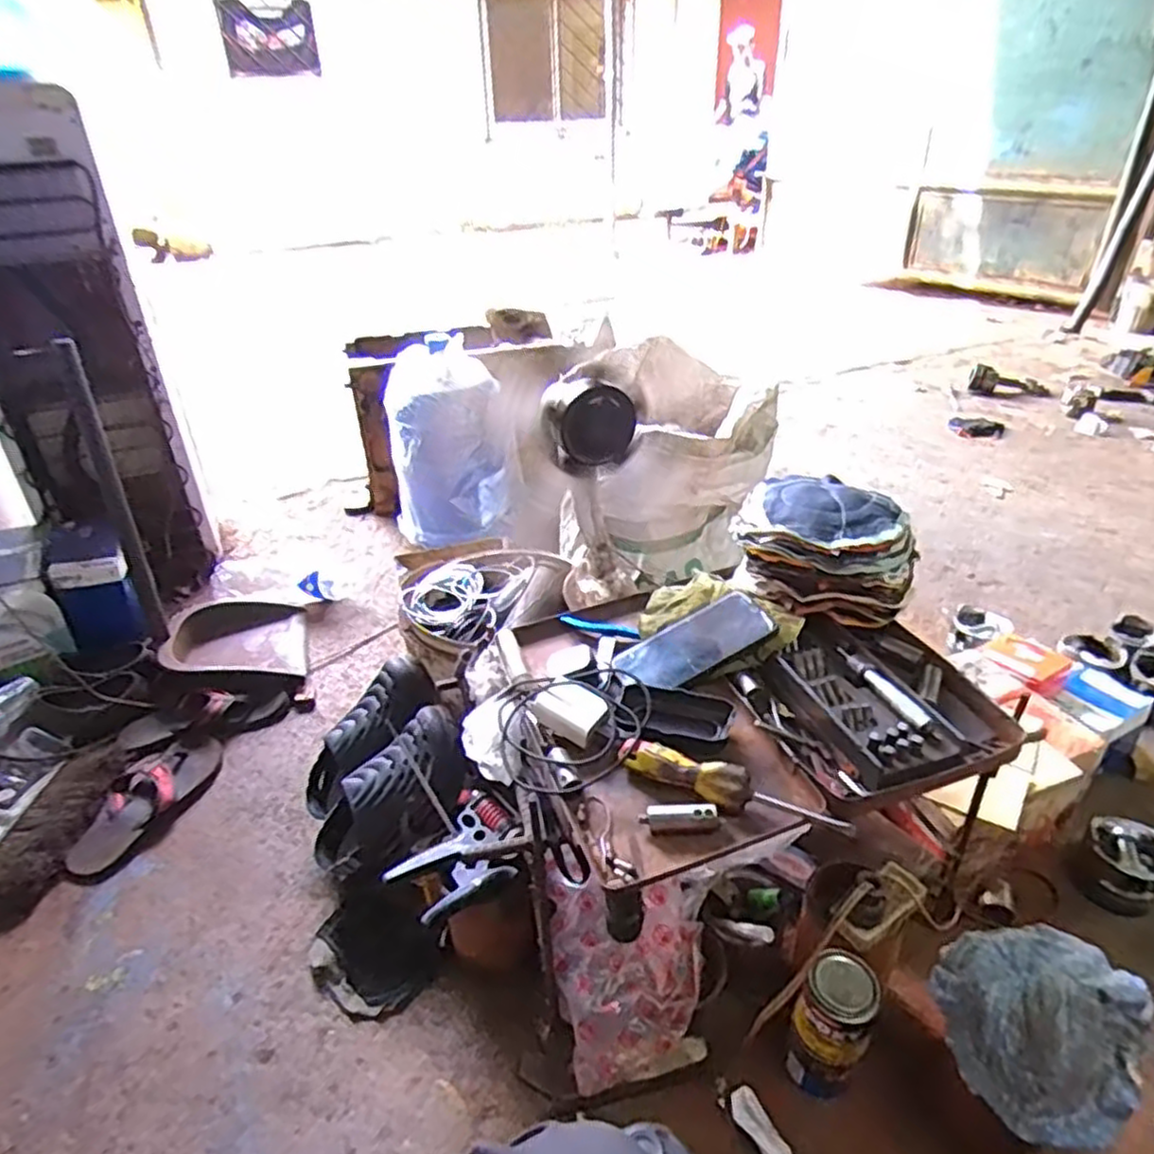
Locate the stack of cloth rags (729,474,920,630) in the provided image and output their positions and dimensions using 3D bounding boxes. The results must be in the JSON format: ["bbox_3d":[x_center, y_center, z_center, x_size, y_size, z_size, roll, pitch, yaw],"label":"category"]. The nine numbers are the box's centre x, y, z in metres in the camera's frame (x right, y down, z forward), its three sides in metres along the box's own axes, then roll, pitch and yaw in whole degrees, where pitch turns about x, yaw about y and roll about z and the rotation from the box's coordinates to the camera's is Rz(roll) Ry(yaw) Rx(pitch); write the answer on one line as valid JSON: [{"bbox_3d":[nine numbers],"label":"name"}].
[{"bbox_3d":[0.268,-0.034,0.829,0.143,0.107,0.190,-29,41,-36],"label":"stack of cloth rags"}]

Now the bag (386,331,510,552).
[{"bbox_3d":[-0.283,-0.290,1.639,0.261,0.400,0.176,-11,33,-15],"label":"bag"}]

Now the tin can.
[{"bbox_3d":[0.255,0.454,0.745,0.068,0.174,0.062,-1,32,1],"label":"tin can"}]

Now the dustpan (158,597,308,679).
[{"bbox_3d":[-0.653,0.117,1.459,0.250,0.078,0.287,-6,32,-6],"label":"dustpan"}]

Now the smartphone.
[{"bbox_3d":[0.123,0.070,0.780,0.157,0.010,0.079,-29,40,-7],"label":"smartphone"}]

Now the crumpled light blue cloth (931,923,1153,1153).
[{"bbox_3d":[0.403,0.383,0.640,0.139,0.081,0.162,-5,34,-3],"label":"crumpled light blue cloth"}]

